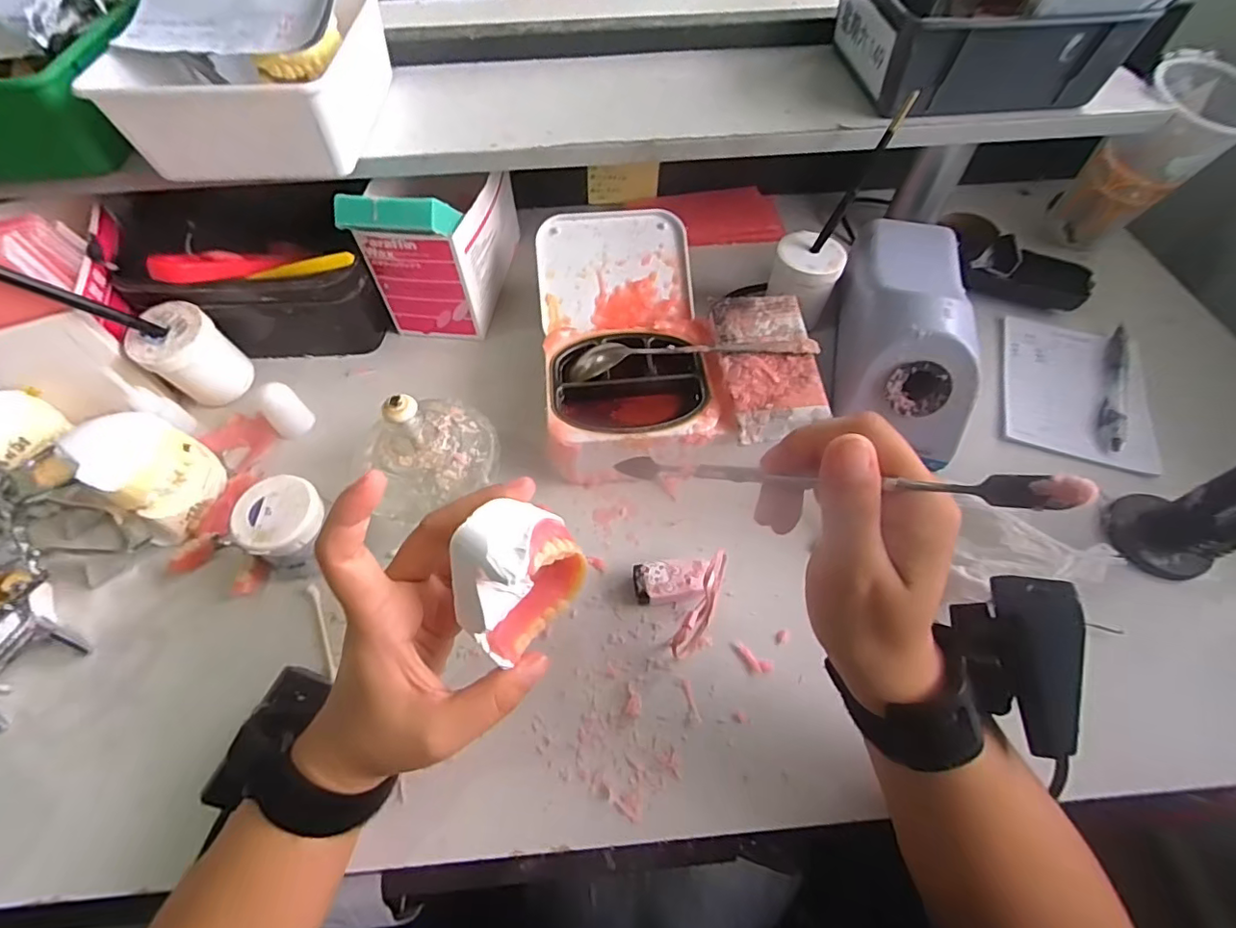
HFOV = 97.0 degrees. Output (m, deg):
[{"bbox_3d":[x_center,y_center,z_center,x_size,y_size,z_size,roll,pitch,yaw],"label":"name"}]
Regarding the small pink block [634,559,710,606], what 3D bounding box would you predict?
[{"bbox_3d":[0.034,0.076,0.350,0.046,0.019,0.025,-3,57,-1],"label":"small pink block"}]

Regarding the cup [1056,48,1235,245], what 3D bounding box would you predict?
[{"bbox_3d":[0.461,-0.254,0.477,0.091,0.141,0.087,38,65,23],"label":"cup"}]

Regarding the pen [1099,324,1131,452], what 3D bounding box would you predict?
[{"bbox_3d":[0.402,-0.063,0.440,0.013,0.014,0.134,23,60,15],"label":"pen"}]

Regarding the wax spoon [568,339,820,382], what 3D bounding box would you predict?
[{"bbox_3d":[0.053,-0.083,0.404,0.176,0.029,0.032,-1,58,0],"label":"wax spoon"}]

